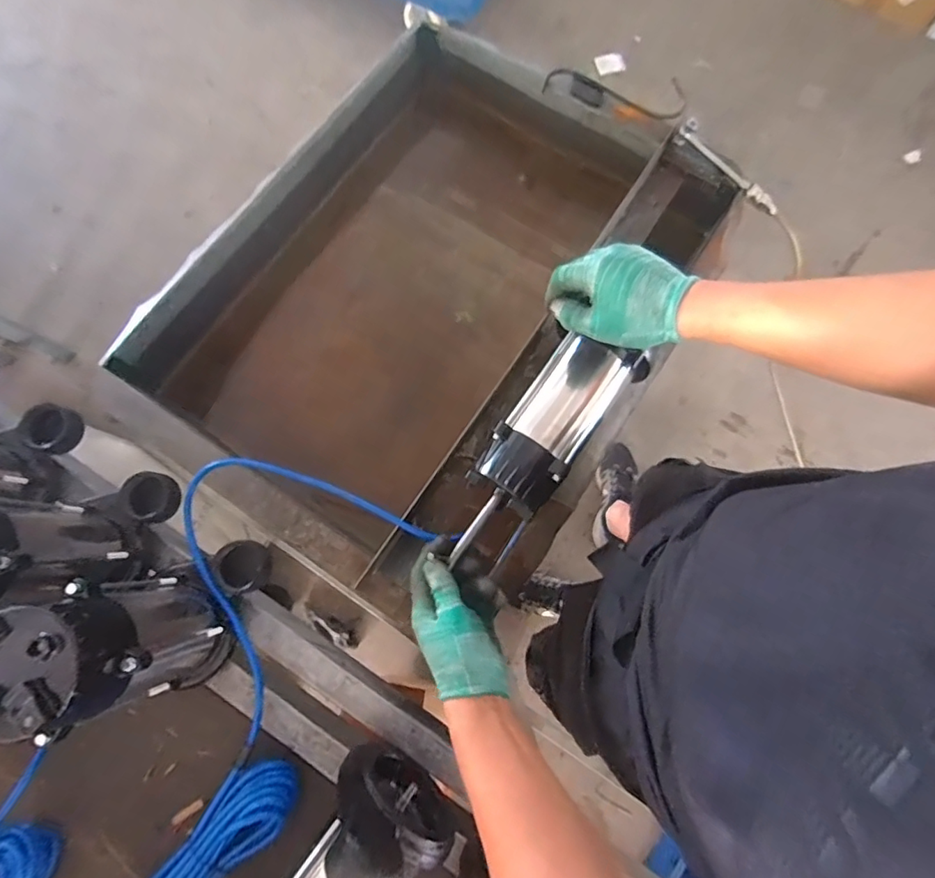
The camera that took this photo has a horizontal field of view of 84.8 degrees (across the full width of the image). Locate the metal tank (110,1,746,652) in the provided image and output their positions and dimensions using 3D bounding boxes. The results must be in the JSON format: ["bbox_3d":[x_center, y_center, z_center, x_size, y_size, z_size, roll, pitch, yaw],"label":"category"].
[{"bbox_3d":[-0.031,-0.187,0.766,0.583,0.271,0.736,36,79,7],"label":"metal tank"}]

